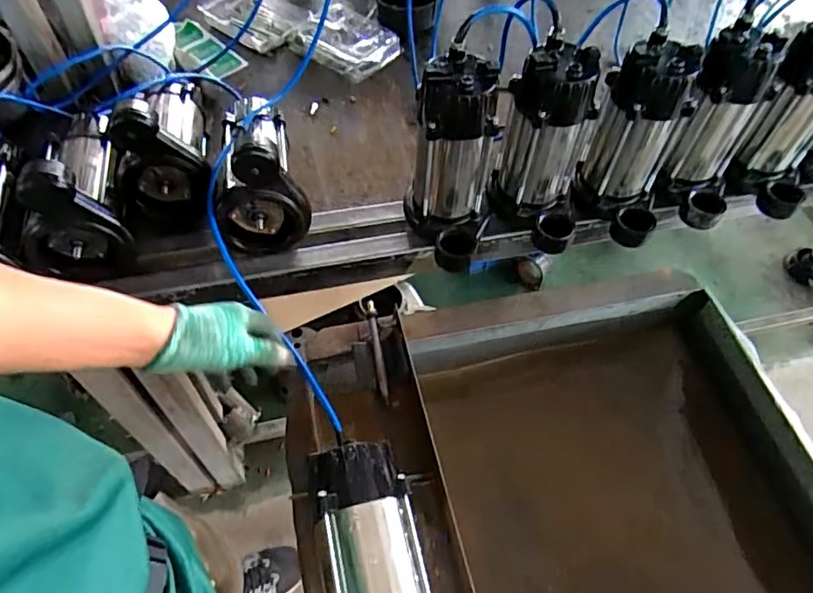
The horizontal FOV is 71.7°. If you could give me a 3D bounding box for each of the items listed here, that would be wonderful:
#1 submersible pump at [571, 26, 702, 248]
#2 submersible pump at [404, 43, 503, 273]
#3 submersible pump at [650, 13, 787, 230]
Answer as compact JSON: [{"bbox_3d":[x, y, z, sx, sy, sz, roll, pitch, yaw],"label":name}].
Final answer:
[{"bbox_3d":[0.310,-0.203,0.760,0.125,0.226,0.137,22,58,12],"label":"submersible pump"},{"bbox_3d":[0.062,-0.165,0.717,0.106,0.224,0.152,-3,56,-5],"label":"submersible pump"},{"bbox_3d":[0.426,-0.224,0.782,0.115,0.235,0.147,24,58,13],"label":"submersible pump"}]

